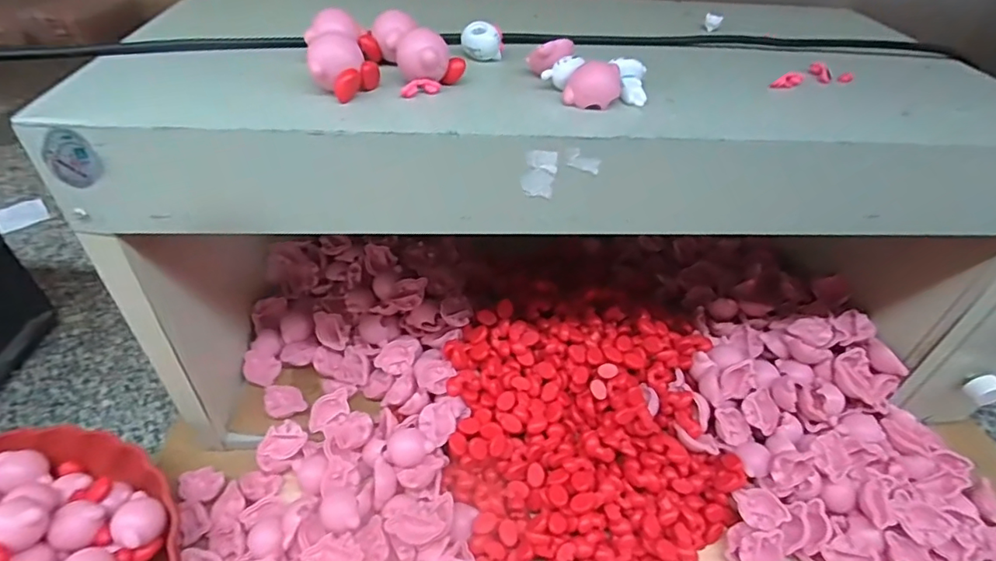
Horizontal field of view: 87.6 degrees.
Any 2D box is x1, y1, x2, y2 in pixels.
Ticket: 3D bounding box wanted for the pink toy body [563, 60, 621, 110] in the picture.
[{"bbox_3d":[0.053,-0.109,0.287,0.028,0.017,0.025,14,46,11],"label":"pink toy body"}]

